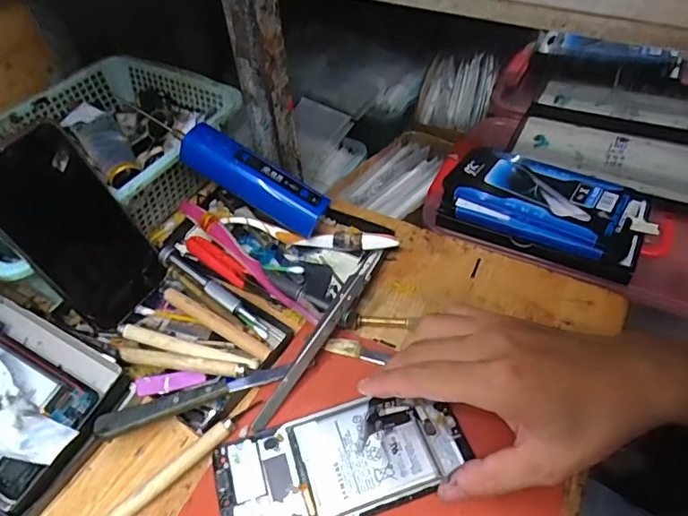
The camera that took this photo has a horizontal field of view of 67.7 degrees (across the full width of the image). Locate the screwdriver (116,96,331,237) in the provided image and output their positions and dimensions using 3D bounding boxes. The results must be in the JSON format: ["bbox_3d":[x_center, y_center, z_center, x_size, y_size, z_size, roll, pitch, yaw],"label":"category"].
[{"bbox_3d":[-0.097,-0.083,0.440,0.183,0.035,0.043,31,53,1],"label":"screwdriver"}]

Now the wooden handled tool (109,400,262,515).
[{"bbox_3d":[-0.106,0.134,0.326,0.124,0.016,0.010,-37,57,-26],"label":"wooden handled tool"}]

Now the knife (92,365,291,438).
[{"bbox_3d":[-0.098,0.092,0.342,0.126,0.006,0.015,-18,50,-12],"label":"knife"}]

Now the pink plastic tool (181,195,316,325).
[{"bbox_3d":[-0.083,0.000,0.423,0.012,0.016,0.179,-38,57,-26],"label":"pink plastic tool"}]

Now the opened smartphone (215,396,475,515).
[{"bbox_3d":[-0.001,0.126,0.318,0.151,0.012,0.067,-17,50,-8],"label":"opened smartphone"}]

